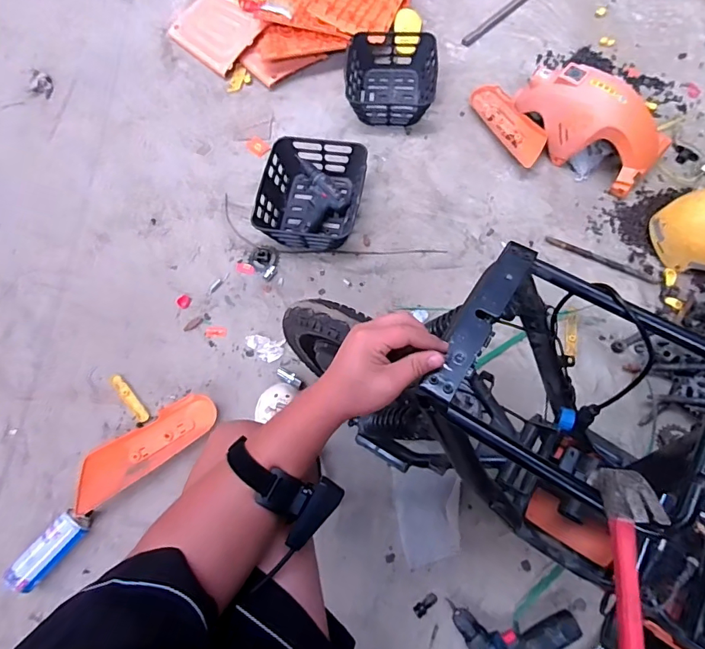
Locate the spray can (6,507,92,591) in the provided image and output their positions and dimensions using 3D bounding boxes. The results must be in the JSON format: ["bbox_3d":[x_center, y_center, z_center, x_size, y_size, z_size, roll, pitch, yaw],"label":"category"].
[{"bbox_3d":[-0.606,0.450,0.919,0.067,0.055,0.174,34,70,17],"label":"spray can"}]

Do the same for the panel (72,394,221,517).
[{"bbox_3d":[-0.459,0.268,1.007,0.330,0.061,0.101,-37,68,-15],"label":"panel"}]

